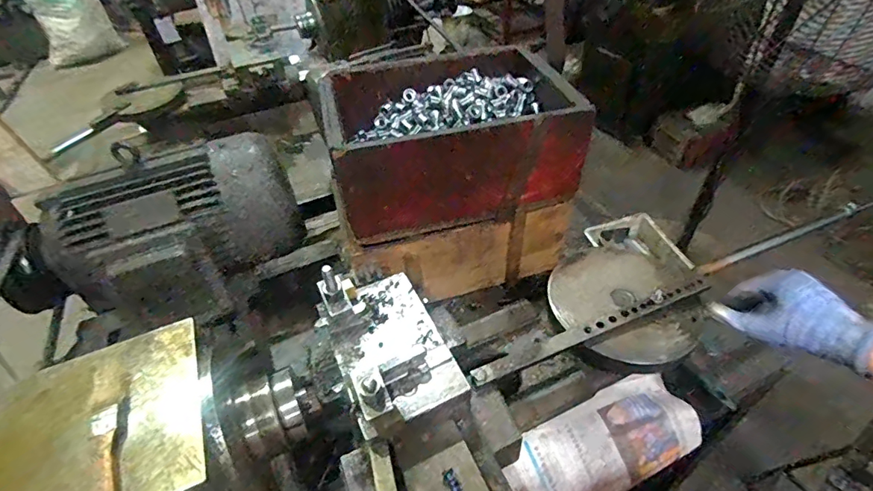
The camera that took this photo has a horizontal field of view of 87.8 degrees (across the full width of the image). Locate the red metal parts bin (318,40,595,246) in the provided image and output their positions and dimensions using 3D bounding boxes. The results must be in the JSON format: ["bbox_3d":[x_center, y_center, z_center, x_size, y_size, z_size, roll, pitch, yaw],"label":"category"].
[{"bbox_3d":[0.024,-0.159,0.689,0.335,0.142,0.229,-11,44,-6],"label":"red metal parts bin"}]

